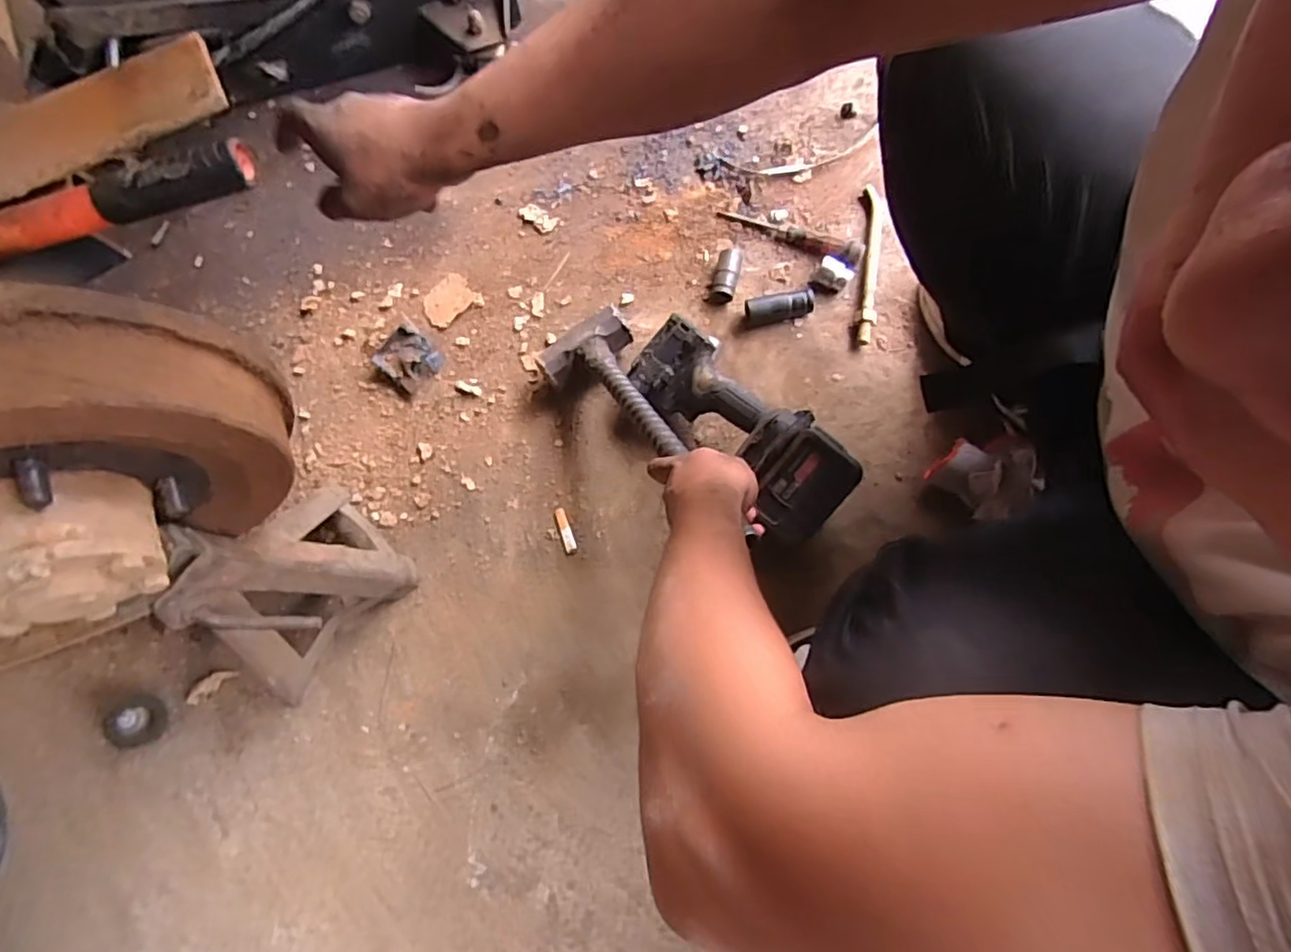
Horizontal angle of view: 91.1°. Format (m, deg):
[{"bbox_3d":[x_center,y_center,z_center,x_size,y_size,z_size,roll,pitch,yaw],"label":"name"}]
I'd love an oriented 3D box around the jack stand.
[{"bbox_3d":[-0.378,0.093,0.607,0.160,0.243,0.186,42,79,12],"label":"jack stand"}]

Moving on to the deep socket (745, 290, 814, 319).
[{"bbox_3d":[0.164,-0.206,0.773,0.082,0.030,0.023,-7,74,0],"label":"deep socket"}]

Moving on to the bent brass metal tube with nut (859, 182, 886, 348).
[{"bbox_3d":[0.279,-0.260,0.785,0.022,0.026,0.212,7,74,3],"label":"bent brass metal tube with nut"}]

